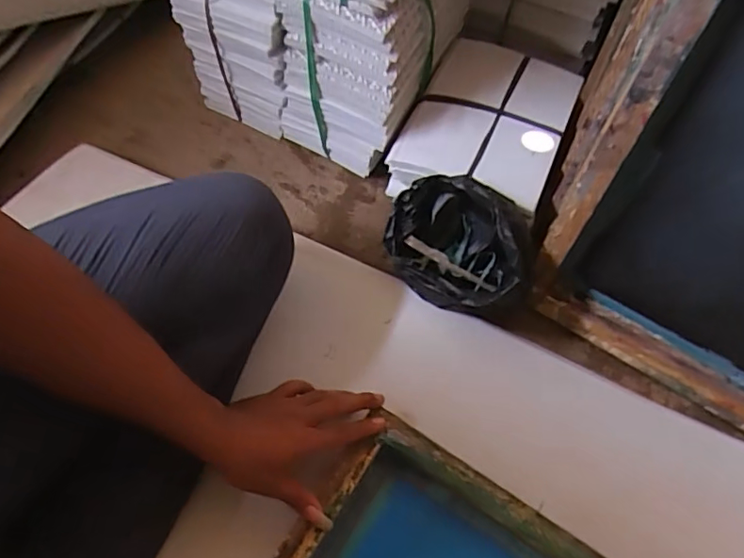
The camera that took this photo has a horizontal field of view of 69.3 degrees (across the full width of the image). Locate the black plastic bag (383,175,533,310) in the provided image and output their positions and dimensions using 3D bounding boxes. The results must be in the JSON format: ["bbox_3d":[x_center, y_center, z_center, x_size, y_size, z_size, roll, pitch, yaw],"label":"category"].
[{"bbox_3d":[0.105,-0.041,0.657,0.176,0.112,0.139,20,62,10],"label":"black plastic bag"}]

